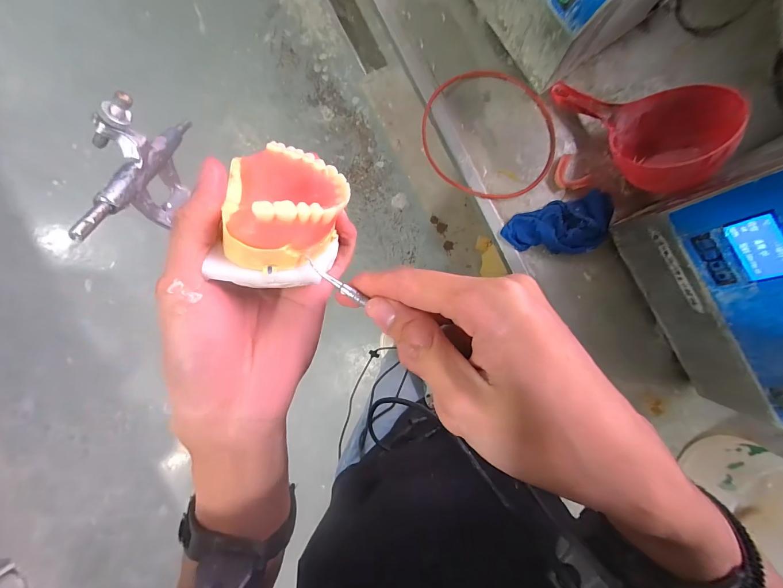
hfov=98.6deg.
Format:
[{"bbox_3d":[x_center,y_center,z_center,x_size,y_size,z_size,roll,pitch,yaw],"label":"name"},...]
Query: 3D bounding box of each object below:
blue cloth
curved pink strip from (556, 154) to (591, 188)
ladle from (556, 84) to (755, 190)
[{"bbox_3d":[0.276,-0.106,0.550,0.167,0.037,0.086,-16,91,5],"label":"blue cloth"},{"bbox_3d":[0.295,-0.195,0.555,0.043,0.014,0.061,-44,89,4],"label":"curved pink strip"},{"bbox_3d":[0.370,-0.269,0.504,0.130,0.122,0.236,-43,89,4],"label":"ladle"}]

